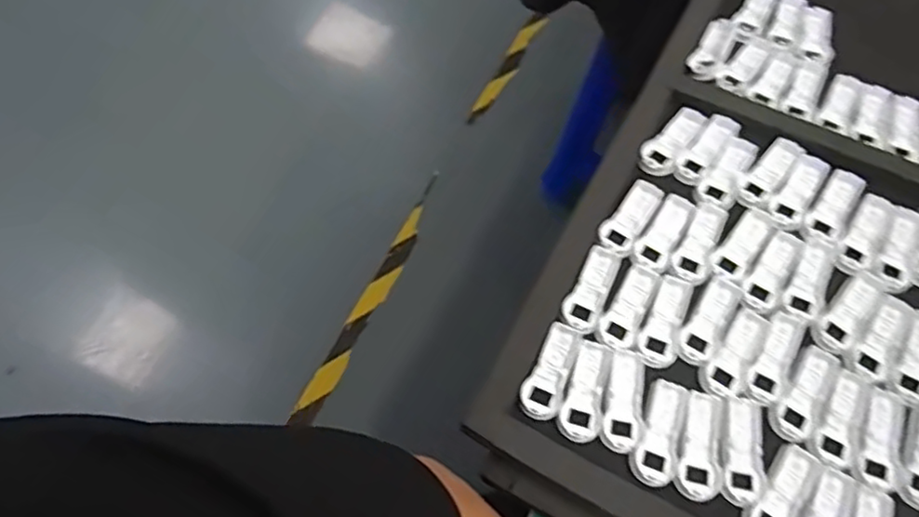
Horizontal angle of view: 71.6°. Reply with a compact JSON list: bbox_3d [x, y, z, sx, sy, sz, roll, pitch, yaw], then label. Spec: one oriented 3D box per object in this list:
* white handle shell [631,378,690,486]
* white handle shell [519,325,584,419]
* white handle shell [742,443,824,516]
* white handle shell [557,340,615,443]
[{"bbox_3d":[0.111,0.094,0.347,0.023,0.006,0.057,23,66,11],"label":"white handle shell"},{"bbox_3d":[0.052,0.065,0.365,0.023,0.005,0.056,21,66,9],"label":"white handle shell"},{"bbox_3d":[0.169,0.124,0.331,0.024,0.006,0.058,36,69,16],"label":"white handle shell"},{"bbox_3d":[0.072,0.075,0.359,0.023,0.004,0.056,19,65,9],"label":"white handle shell"}]

